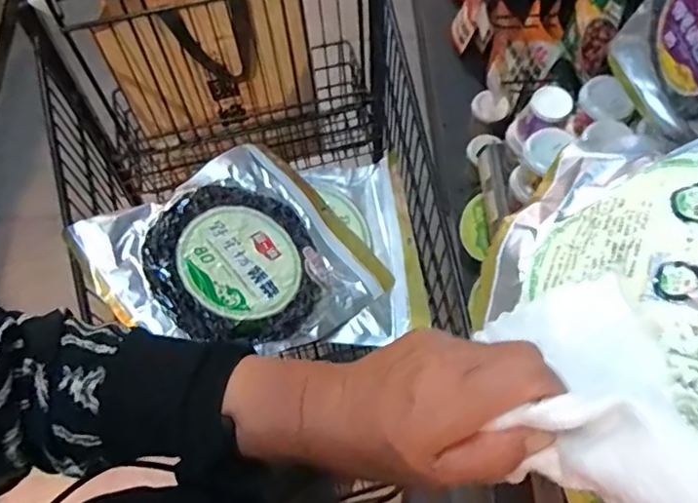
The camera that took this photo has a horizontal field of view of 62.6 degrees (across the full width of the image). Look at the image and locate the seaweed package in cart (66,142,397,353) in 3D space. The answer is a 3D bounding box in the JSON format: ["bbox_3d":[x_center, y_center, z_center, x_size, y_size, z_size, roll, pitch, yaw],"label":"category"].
[{"bbox_3d":[-0.121,0.011,0.676,0.257,0.023,0.296,48,50,6],"label":"seaweed package in cart"}]

